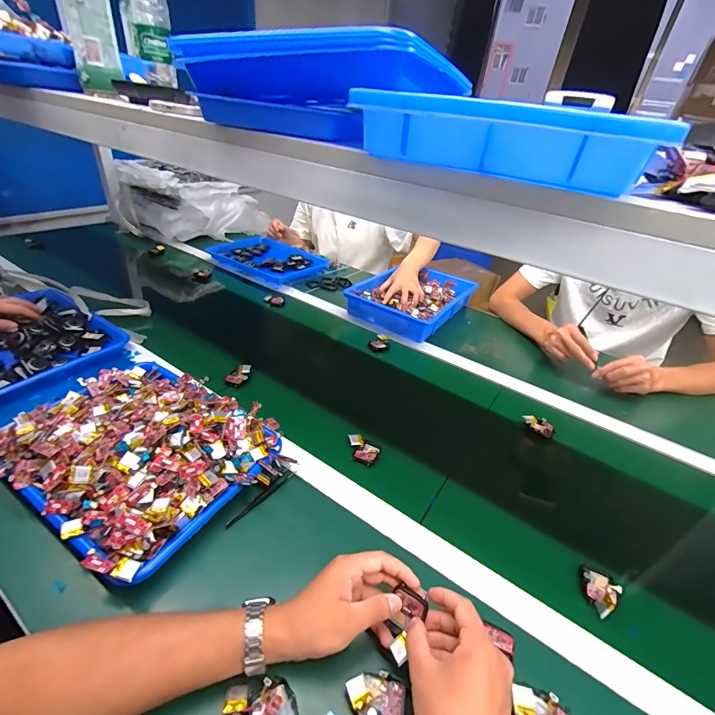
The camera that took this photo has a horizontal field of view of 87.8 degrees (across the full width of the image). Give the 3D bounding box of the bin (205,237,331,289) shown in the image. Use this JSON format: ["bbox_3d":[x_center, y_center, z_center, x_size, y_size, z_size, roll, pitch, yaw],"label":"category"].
[{"bbox_3d":[-0.282,-0.318,1.199,0.353,0.040,0.236,24,38,24],"label":"bin"}]

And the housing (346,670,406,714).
[{"bbox_3d":[0.017,0.312,0.340,0.053,0.016,0.038,9,34,5],"label":"housing"}]

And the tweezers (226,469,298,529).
[{"bbox_3d":[-0.127,0.187,0.504,0.011,0.015,0.116,26,39,27],"label":"tweezers"}]

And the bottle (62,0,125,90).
[{"bbox_3d":[-0.399,-0.525,0.543,0.062,0.208,0.068,-14,39,-26],"label":"bottle"}]

